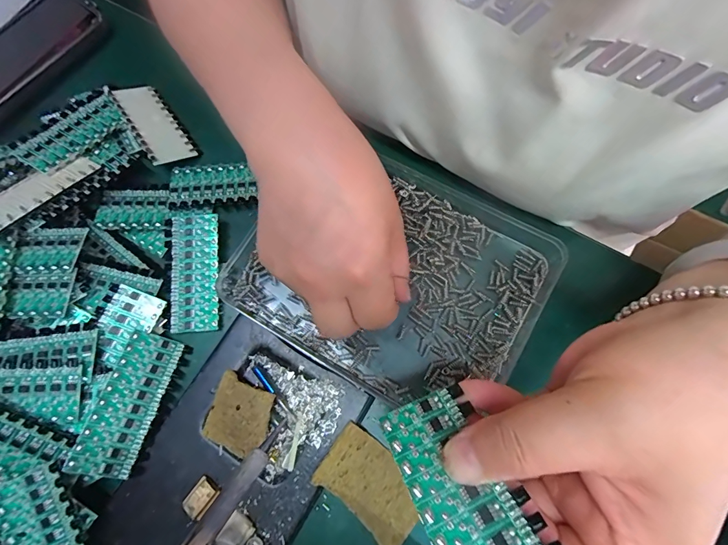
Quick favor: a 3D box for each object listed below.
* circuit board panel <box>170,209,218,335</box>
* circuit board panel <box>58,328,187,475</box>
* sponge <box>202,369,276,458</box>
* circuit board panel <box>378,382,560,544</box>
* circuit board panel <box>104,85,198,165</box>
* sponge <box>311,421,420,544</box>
[{"bbox_3d":[-0.115,-0.003,0.247,0.032,0.004,0.083,-6,80,-1],"label":"circuit board panel"},{"bbox_3d":[-0.137,0.075,0.214,0.031,0.004,0.077,29,60,-29],"label":"circuit board panel"},{"bbox_3d":[-0.072,0.082,0.210,0.038,0.018,0.036,21,76,9],"label":"sponge"},{"bbox_3d":[0.035,0.078,0.121,0.035,0.004,0.078,-25,50,-9],"label":"circuit board panel"},{"bbox_3d":[-0.160,-0.114,0.275,0.033,0.004,0.078,-29,75,-34],"label":"circuit board panel"},{"bbox_3d":[0.004,0.119,0.203,0.060,0.015,0.037,40,80,13],"label":"sponge"}]

